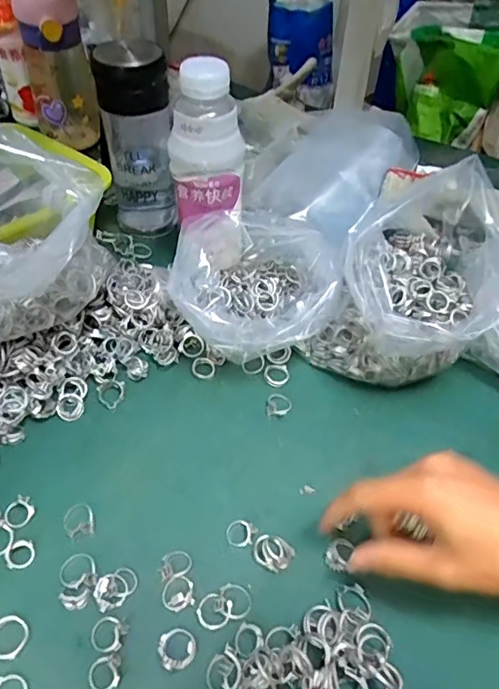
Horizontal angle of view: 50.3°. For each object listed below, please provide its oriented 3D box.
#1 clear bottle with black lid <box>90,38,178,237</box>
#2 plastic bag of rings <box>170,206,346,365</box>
[{"bbox_3d":[-0.115,-0.211,0.551,0.069,0.180,0.087,-12,48,-14],"label":"clear bottle with black lid"},{"bbox_3d":[0.006,-0.047,0.474,0.136,0.089,0.134,5,47,2],"label":"plastic bag of rings"}]

